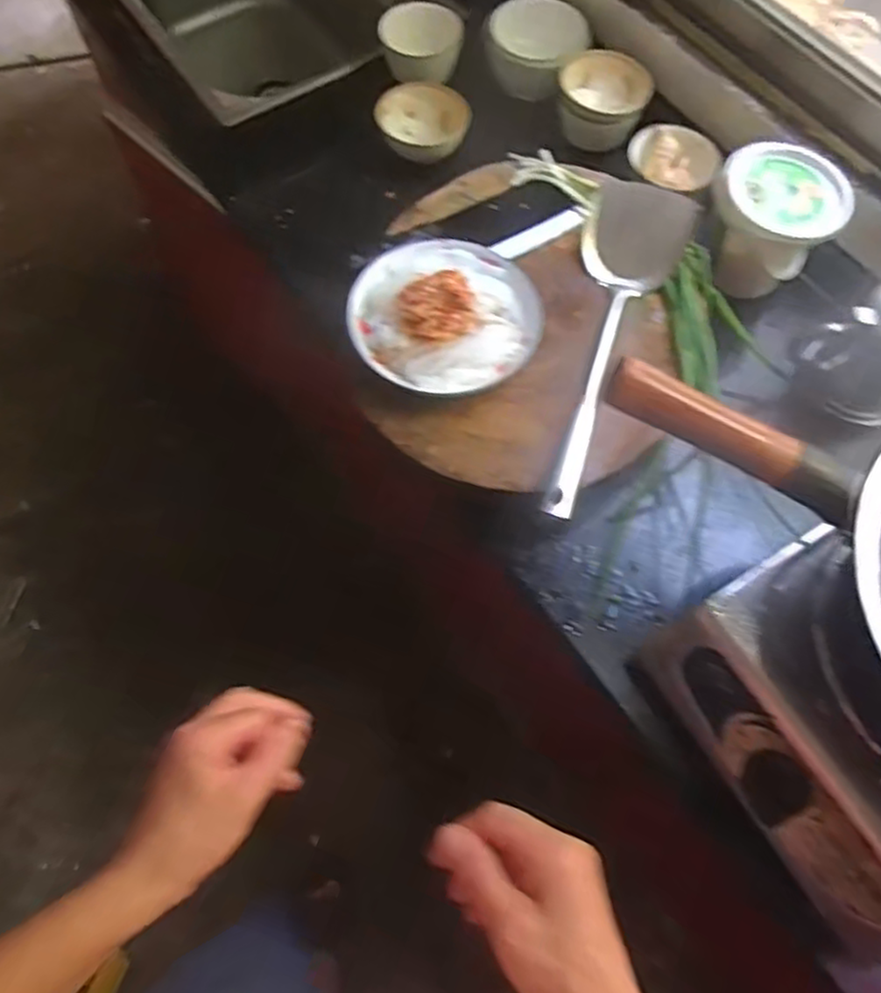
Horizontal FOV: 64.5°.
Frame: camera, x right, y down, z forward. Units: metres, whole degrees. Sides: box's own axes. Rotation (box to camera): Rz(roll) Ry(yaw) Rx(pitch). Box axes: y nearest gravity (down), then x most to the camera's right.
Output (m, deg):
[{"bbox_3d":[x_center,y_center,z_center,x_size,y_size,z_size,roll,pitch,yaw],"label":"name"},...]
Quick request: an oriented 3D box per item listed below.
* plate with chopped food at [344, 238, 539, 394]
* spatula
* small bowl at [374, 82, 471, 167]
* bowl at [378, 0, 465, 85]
[{"bbox_3d":[0.005,-0.187,0.692,0.177,0.044,0.175,1,66,-2],"label":"plate with chopped food"},{"bbox_3d":[0.155,-0.170,0.711,0.102,0.045,0.402,24,67,8],"label":"spatula"},{"bbox_3d":[-0.020,-0.475,0.908,0.121,0.064,0.126,1,66,-2],"label":"small bowl"},{"bbox_3d":[-0.020,-0.603,0.935,0.100,0.057,0.109,1,66,-2],"label":"bowl"}]

